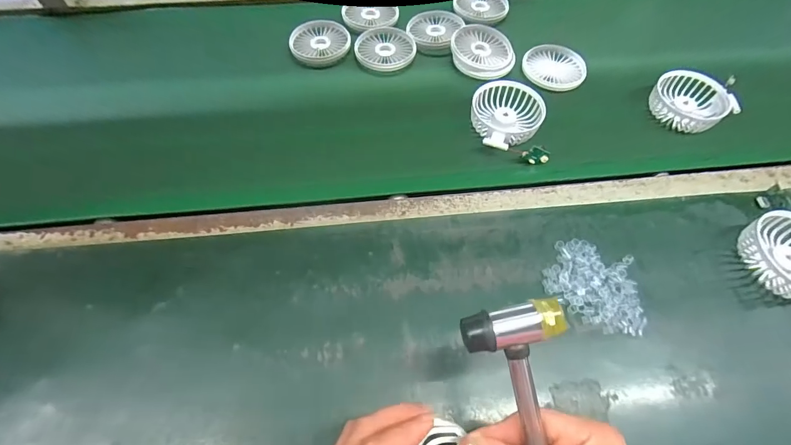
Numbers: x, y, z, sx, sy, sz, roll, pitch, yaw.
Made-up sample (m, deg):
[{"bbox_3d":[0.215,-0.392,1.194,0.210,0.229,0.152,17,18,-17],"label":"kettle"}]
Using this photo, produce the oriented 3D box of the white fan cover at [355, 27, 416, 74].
[{"bbox_3d":[-0.013,-0.255,0.565,0.084,0.008,0.083,18,62,7],"label":"white fan cover"}]

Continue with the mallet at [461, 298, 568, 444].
[{"bbox_3d":[0.092,0.169,0.232,0.059,0.022,0.240,-11,93,-8],"label":"mallet"}]

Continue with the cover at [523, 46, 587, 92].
[{"bbox_3d":[0.226,-0.222,0.553,0.086,0.009,0.083,15,62,6],"label":"cover"}]

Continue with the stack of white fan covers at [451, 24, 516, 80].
[{"bbox_3d":[0.125,-0.246,0.551,0.089,0.021,0.093,13,62,5],"label":"stack of white fan covers"}]

